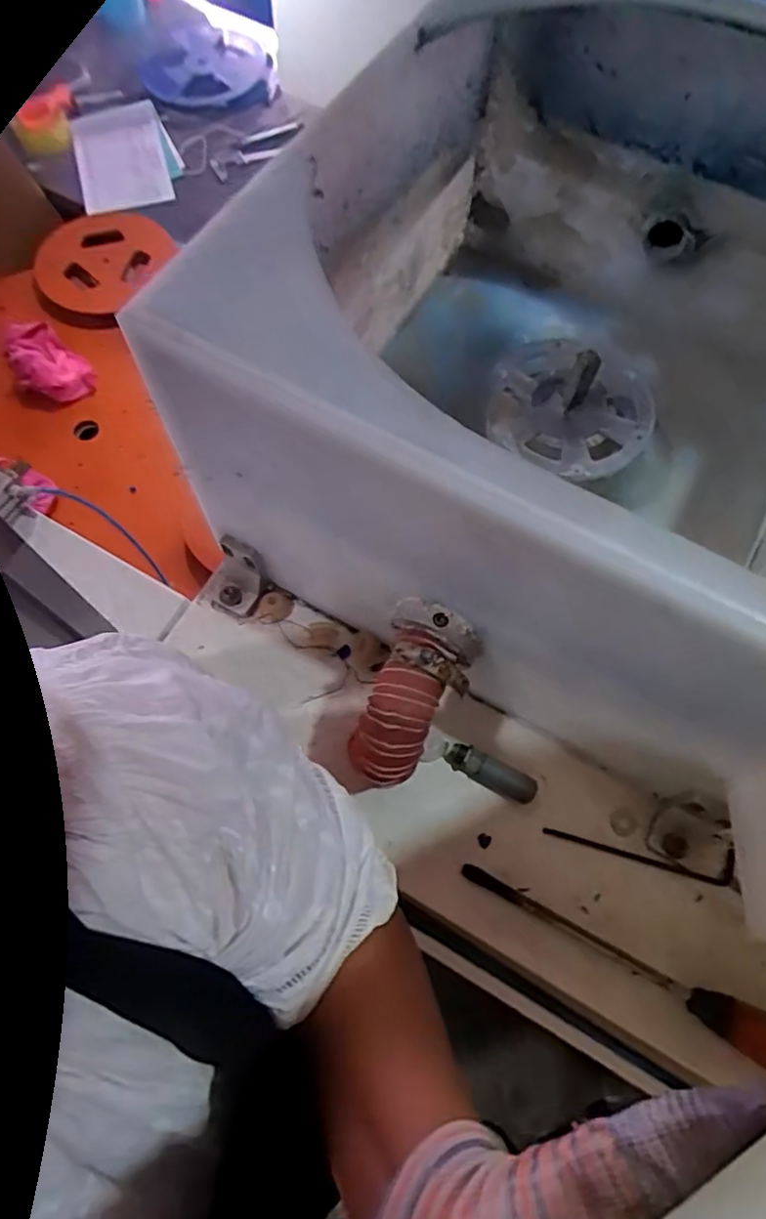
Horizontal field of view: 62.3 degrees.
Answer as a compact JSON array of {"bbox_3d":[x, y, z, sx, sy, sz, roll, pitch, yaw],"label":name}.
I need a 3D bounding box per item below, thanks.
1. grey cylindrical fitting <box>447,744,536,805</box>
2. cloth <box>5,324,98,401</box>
[{"bbox_3d":[0.084,0.128,0.494,0.073,0.019,0.021,28,70,8],"label":"grey cylindrical fitting"},{"bbox_3d":[-0.692,-0.502,1.269,0.139,0.050,0.212,-40,75,-16],"label":"cloth"}]

